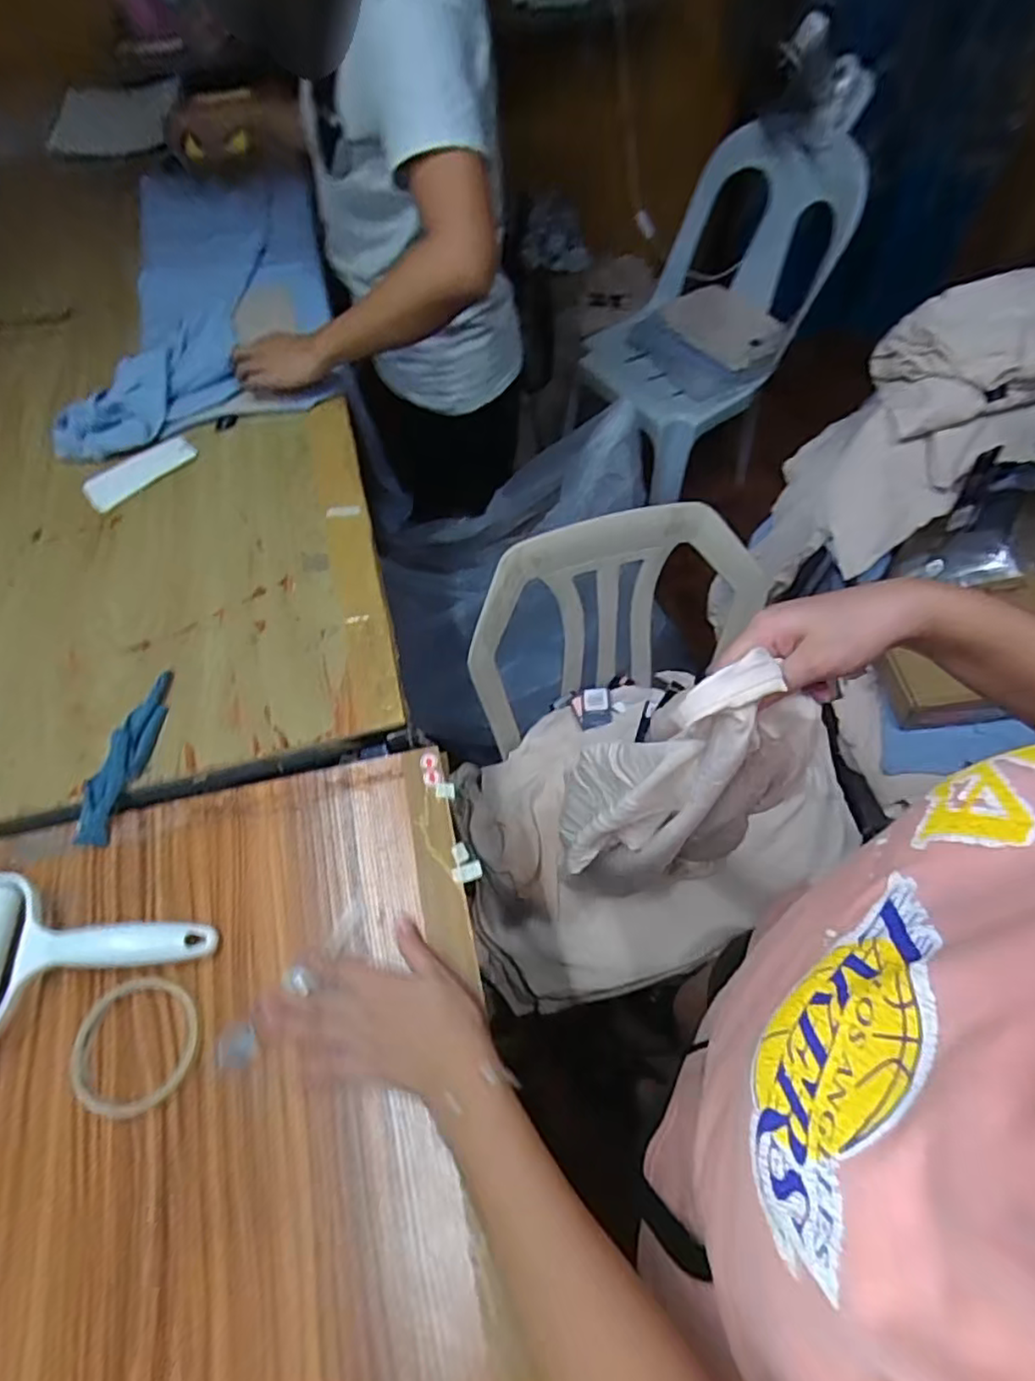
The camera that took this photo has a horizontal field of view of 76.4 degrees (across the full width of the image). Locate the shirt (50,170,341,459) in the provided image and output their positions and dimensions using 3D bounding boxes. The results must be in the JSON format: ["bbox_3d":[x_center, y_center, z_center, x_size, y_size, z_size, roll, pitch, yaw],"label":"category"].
[{"bbox_3d":[-0.421,-0.547,0.902,0.301,0.060,0.610,-8,59,-11],"label":"shirt"}]

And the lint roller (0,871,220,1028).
[{"bbox_3d":[-0.317,0.196,0.471,0.183,0.039,0.118,1,61,1],"label":"lint roller"}]

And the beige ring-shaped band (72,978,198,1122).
[{"bbox_3d":[-0.270,0.247,0.460,0.087,0.008,0.084,5,61,3],"label":"beige ring-shaped band"}]

